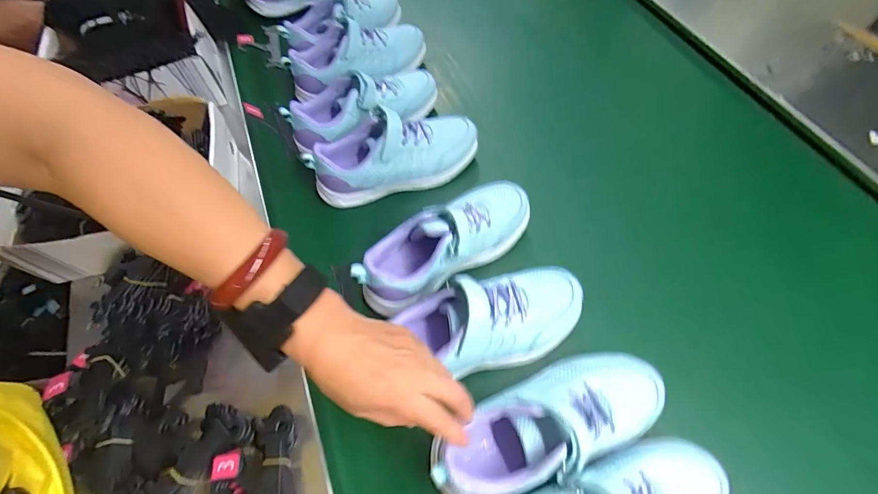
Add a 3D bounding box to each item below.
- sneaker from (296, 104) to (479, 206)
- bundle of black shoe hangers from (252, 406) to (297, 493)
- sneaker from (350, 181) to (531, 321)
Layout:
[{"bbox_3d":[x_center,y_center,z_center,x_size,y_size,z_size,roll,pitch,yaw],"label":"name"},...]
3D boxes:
[{"bbox_3d":[-0.061,-0.134,0.568,0.238,0.077,0.095,-10,64,-5],"label":"sneaker"},{"bbox_3d":[-0.143,0.211,0.371,0.046,0.033,0.117,-12,64,-6],"label":"bundle of black shoe hangers"},{"bbox_3d":[0.009,-0.009,0.492,0.232,0.078,0.090,-26,66,-12],"label":"sneaker"}]

